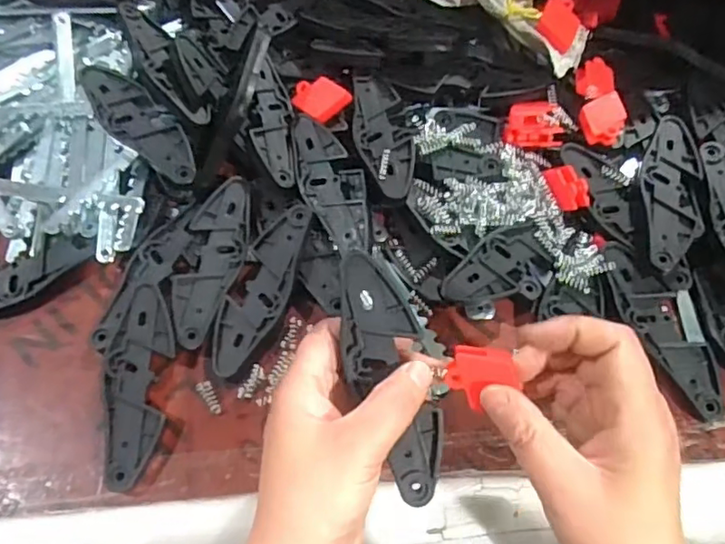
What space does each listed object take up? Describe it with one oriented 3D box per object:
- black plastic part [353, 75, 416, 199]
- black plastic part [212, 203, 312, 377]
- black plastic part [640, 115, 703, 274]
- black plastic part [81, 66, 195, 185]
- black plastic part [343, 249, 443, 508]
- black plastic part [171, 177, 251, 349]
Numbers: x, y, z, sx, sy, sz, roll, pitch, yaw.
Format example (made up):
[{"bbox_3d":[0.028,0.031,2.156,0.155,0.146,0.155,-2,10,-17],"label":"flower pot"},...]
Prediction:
[{"bbox_3d":[0.015,-0.102,0.433,0.040,0.010,0.112,-10,63,-6],"label":"black plastic part"},{"bbox_3d":[-0.067,0.009,0.393,0.038,0.016,0.123,21,65,10],"label":"black plastic part"},{"bbox_3d":[0.217,-0.055,0.411,0.042,0.014,0.123,8,63,3],"label":"black plastic part"},{"bbox_3d":[-0.160,-0.107,0.421,0.120,0.006,0.037,42,76,12],"label":"black plastic part"},{"bbox_3d":[0.014,0.052,0.292,0.039,0.005,0.125,-16,88,-10],"label":"black plastic part"},{"bbox_3d":[-0.102,-0.010,0.402,0.038,0.006,0.123,20,65,-18],"label":"black plastic part"}]

